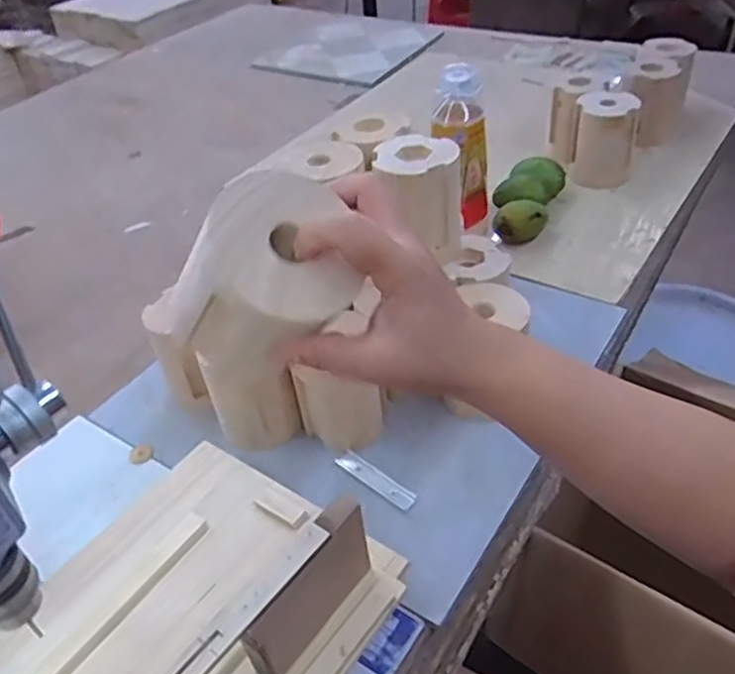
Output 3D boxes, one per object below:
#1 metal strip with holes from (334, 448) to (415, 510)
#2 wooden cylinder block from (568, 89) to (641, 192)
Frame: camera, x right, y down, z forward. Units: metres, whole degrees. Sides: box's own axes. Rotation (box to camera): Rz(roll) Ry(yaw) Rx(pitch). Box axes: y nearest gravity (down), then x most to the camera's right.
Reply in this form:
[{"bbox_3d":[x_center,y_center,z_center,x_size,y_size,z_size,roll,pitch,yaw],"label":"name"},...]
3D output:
[{"bbox_3d":[0.007,0.121,0.565,0.078,0.006,0.019,27,50,32],"label":"metal strip with holes"},{"bbox_3d":[0.316,-0.259,0.877,0.073,0.120,0.070,14,44,21],"label":"wooden cylinder block"}]

